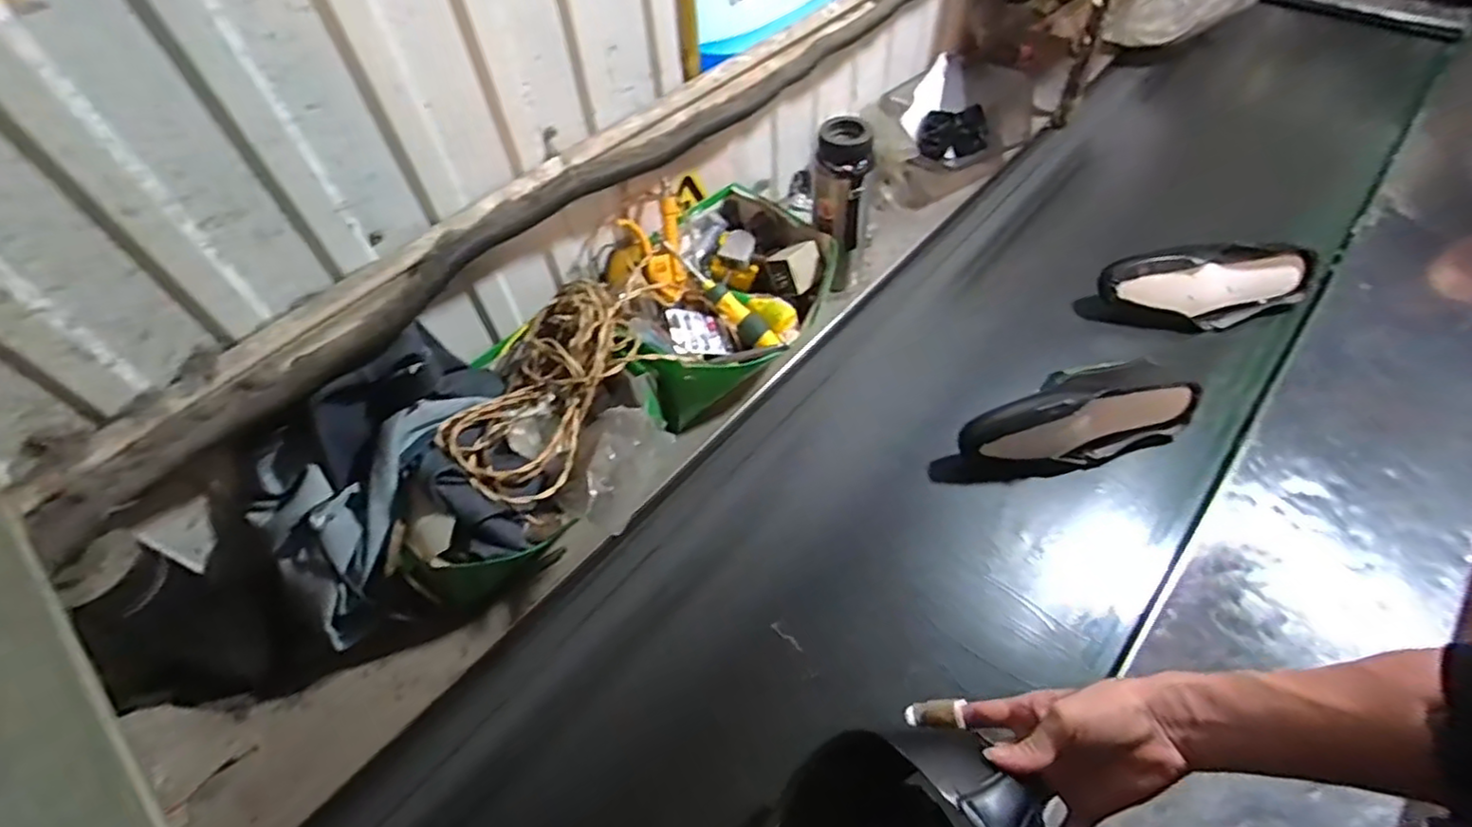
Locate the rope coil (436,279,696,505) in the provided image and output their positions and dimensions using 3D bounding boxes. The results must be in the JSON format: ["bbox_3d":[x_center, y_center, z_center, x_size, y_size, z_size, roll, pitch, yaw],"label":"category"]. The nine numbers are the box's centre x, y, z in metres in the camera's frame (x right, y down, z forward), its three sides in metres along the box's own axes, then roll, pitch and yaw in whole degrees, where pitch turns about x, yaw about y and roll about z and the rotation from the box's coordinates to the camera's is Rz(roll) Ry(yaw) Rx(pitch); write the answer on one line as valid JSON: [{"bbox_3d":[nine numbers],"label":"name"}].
[{"bbox_3d":[-0.196,-0.046,0.776,0.187,0.074,0.328,31,63,21],"label":"rope coil"}]

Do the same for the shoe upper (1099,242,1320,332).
[{"bbox_3d":[0.688,-0.195,0.969,0.285,0.100,0.087,10,57,9],"label":"shoe upper"}]

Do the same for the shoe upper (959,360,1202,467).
[{"bbox_3d":[0.432,0.003,0.849,0.310,0.118,0.116,-13,57,-6],"label":"shoe upper"}]

